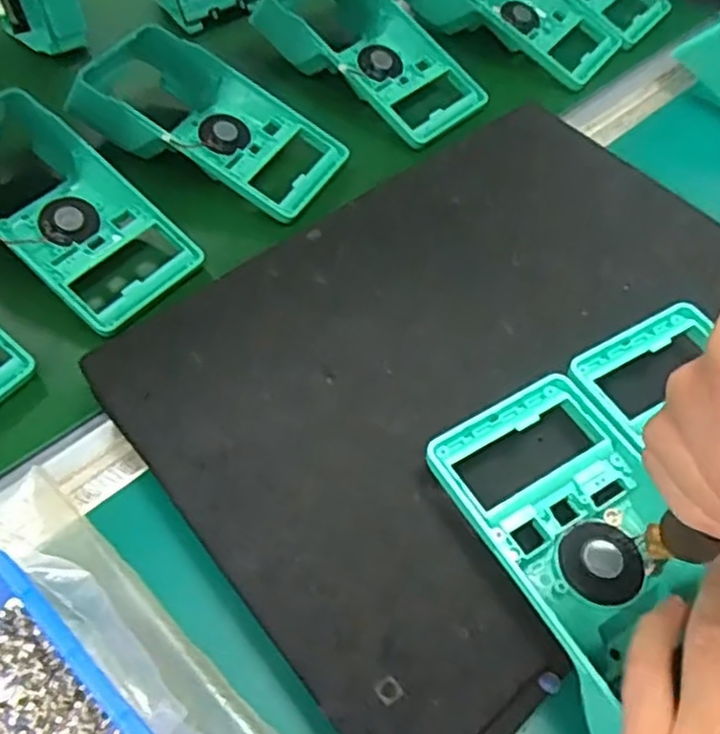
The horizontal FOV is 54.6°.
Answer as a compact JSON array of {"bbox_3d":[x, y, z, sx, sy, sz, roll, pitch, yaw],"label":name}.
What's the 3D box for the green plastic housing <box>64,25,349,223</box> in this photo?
[{"bbox_3d":[-0.101,-0.167,0.474,0.169,0.051,0.087,28,60,14],"label":"green plastic housing"}]

